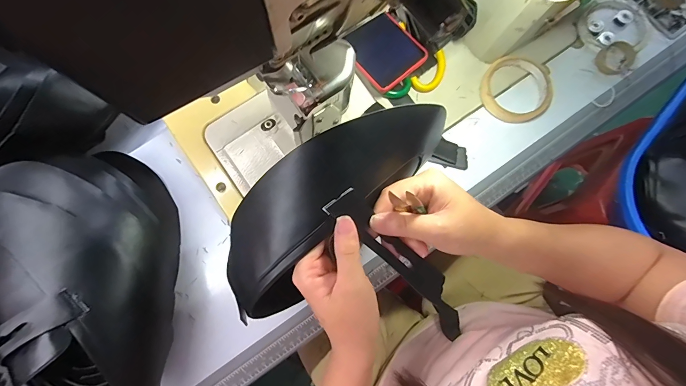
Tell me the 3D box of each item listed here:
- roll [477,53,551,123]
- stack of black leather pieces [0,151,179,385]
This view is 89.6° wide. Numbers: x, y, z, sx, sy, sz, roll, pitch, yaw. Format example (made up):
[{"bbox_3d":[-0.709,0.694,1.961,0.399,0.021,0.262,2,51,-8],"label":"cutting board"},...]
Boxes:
[{"bbox_3d":[0.235,-0.142,0.466,0.090,0.019,0.096,0,76,1],"label":"roll"},{"bbox_3d":[-0.252,0.099,0.359,0.155,0.133,0.271,-28,77,-5],"label":"stack of black leather pieces"}]

